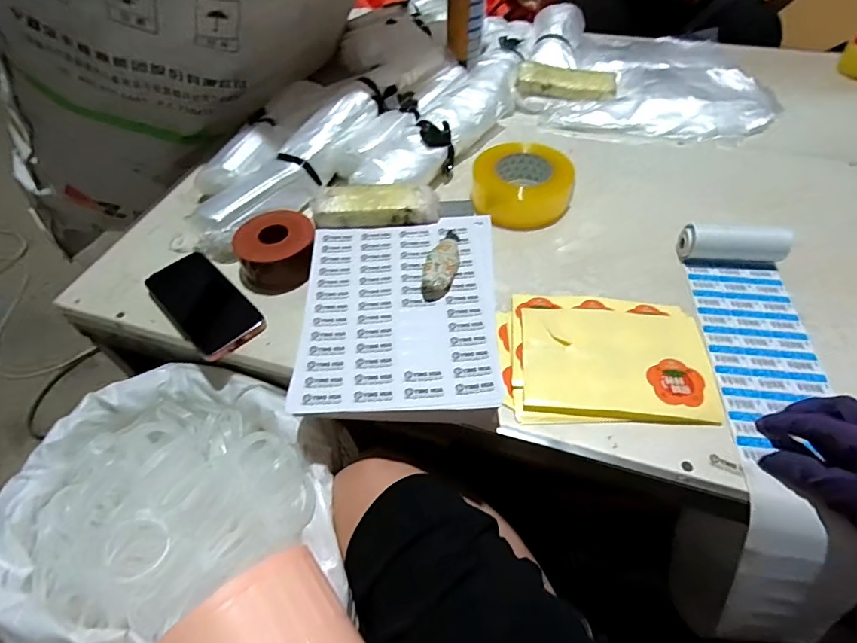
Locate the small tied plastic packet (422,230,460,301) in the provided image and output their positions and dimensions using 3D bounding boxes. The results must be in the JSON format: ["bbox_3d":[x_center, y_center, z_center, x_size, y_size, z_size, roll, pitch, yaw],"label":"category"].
[{"bbox_3d":[0.017,-0.072,0.540,0.035,0.018,0.112,7,52,8],"label":"small tied plastic packet"}]

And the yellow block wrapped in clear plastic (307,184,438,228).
[{"bbox_3d":[-0.068,-0.150,0.601,0.159,0.029,0.061,-3,51,-1],"label":"yellow block wrapped in clear plastic"}]

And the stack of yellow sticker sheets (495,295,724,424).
[{"bbox_3d":[0.184,0.035,0.494,0.208,0.014,0.153,2,51,4],"label":"stack of yellow sticker sheets"}]

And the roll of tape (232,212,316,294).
[{"bbox_3d":[-0.190,-0.086,0.589,0.098,0.052,0.112,-14,52,-9],"label":"roll of tape"}]

